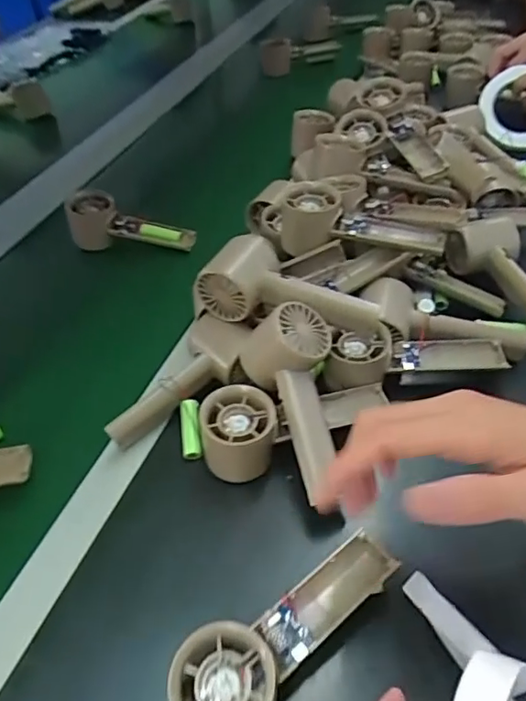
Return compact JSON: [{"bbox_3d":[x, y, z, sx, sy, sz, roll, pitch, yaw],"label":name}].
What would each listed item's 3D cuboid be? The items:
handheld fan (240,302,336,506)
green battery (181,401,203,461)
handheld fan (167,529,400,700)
[{"bbox_3d":[0.026,0.033,0.430,0.069,0.053,0.147,-10,71,-5],"label":"handheld fan"},{"bbox_3d":[-0.061,0.065,0.461,0.016,0.014,0.050,-7,63,-2],"label":"green battery"},{"bbox_3d":[0.014,0.162,0.328,0.059,0.027,0.155,31,56,31],"label":"handheld fan"}]

